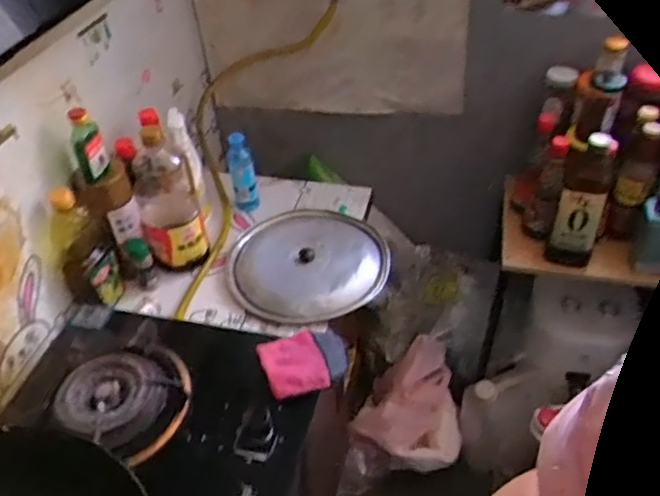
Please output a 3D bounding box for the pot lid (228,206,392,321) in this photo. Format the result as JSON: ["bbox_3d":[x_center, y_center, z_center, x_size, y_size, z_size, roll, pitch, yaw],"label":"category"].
[{"bbox_3d":[-0.039,0.021,1.180,0.282,0.039,0.305,-2,41,2],"label":"pot lid"}]

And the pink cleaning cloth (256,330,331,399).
[{"bbox_3d":[-0.050,0.160,0.882,0.084,0.016,0.104,-16,42,-14],"label":"pink cleaning cloth"}]

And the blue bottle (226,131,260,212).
[{"bbox_3d":[-0.177,-0.151,1.268,0.051,0.164,0.042,-11,41,-8],"label":"blue bottle"}]

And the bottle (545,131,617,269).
[{"bbox_3d":[0.479,-0.083,1.199,0.088,0.281,0.085,16,45,21],"label":"bottle"}]

